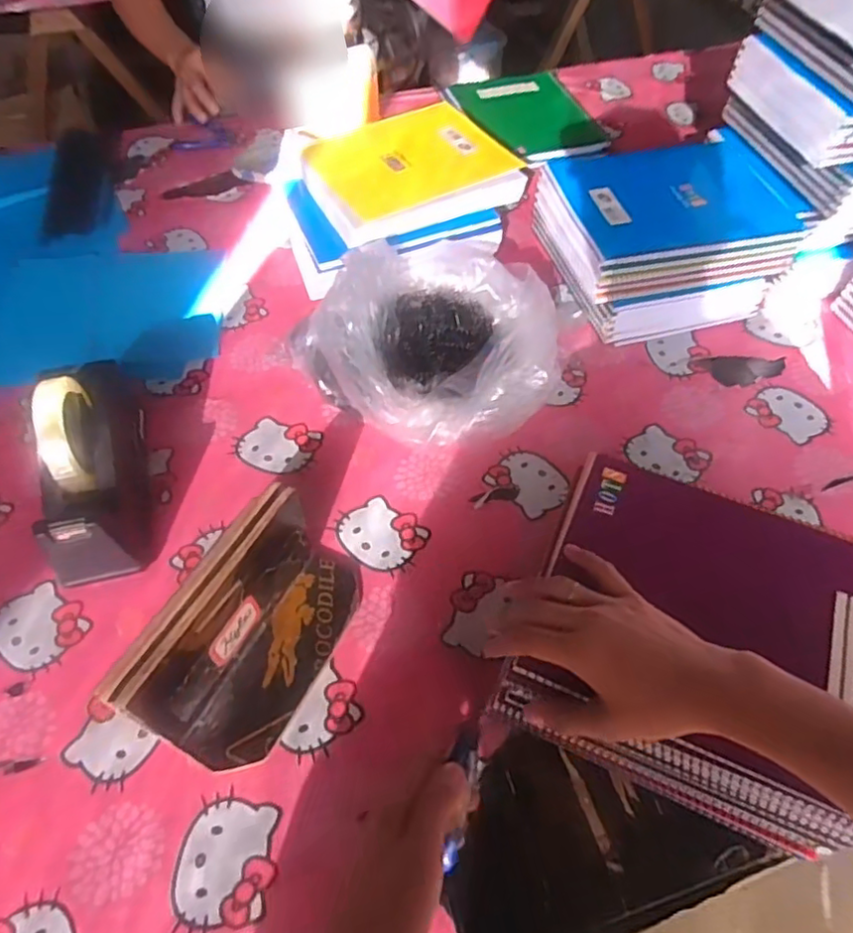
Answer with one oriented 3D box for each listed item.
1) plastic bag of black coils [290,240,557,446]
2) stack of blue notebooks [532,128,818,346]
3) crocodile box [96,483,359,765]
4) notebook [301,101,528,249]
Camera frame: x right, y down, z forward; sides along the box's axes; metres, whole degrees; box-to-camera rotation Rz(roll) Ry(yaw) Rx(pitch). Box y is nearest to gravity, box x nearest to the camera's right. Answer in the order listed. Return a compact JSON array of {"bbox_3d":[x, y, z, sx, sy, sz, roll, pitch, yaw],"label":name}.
[{"bbox_3d":[0.014,-0.142,0.707,0.262,0.094,0.252,39,64,24],"label":"plastic bag of black coils"},{"bbox_3d":[0.299,-0.295,0.799,0.276,0.118,0.226,-14,56,-9],"label":"stack of blue notebooks"},{"bbox_3d":[-0.139,0.120,0.506,0.110,0.121,0.212,21,58,14],"label":"crocodile box"},{"bbox_3d":[-0.025,-0.405,0.847,0.268,0.031,0.215,-24,58,-16],"label":"notebook"}]

